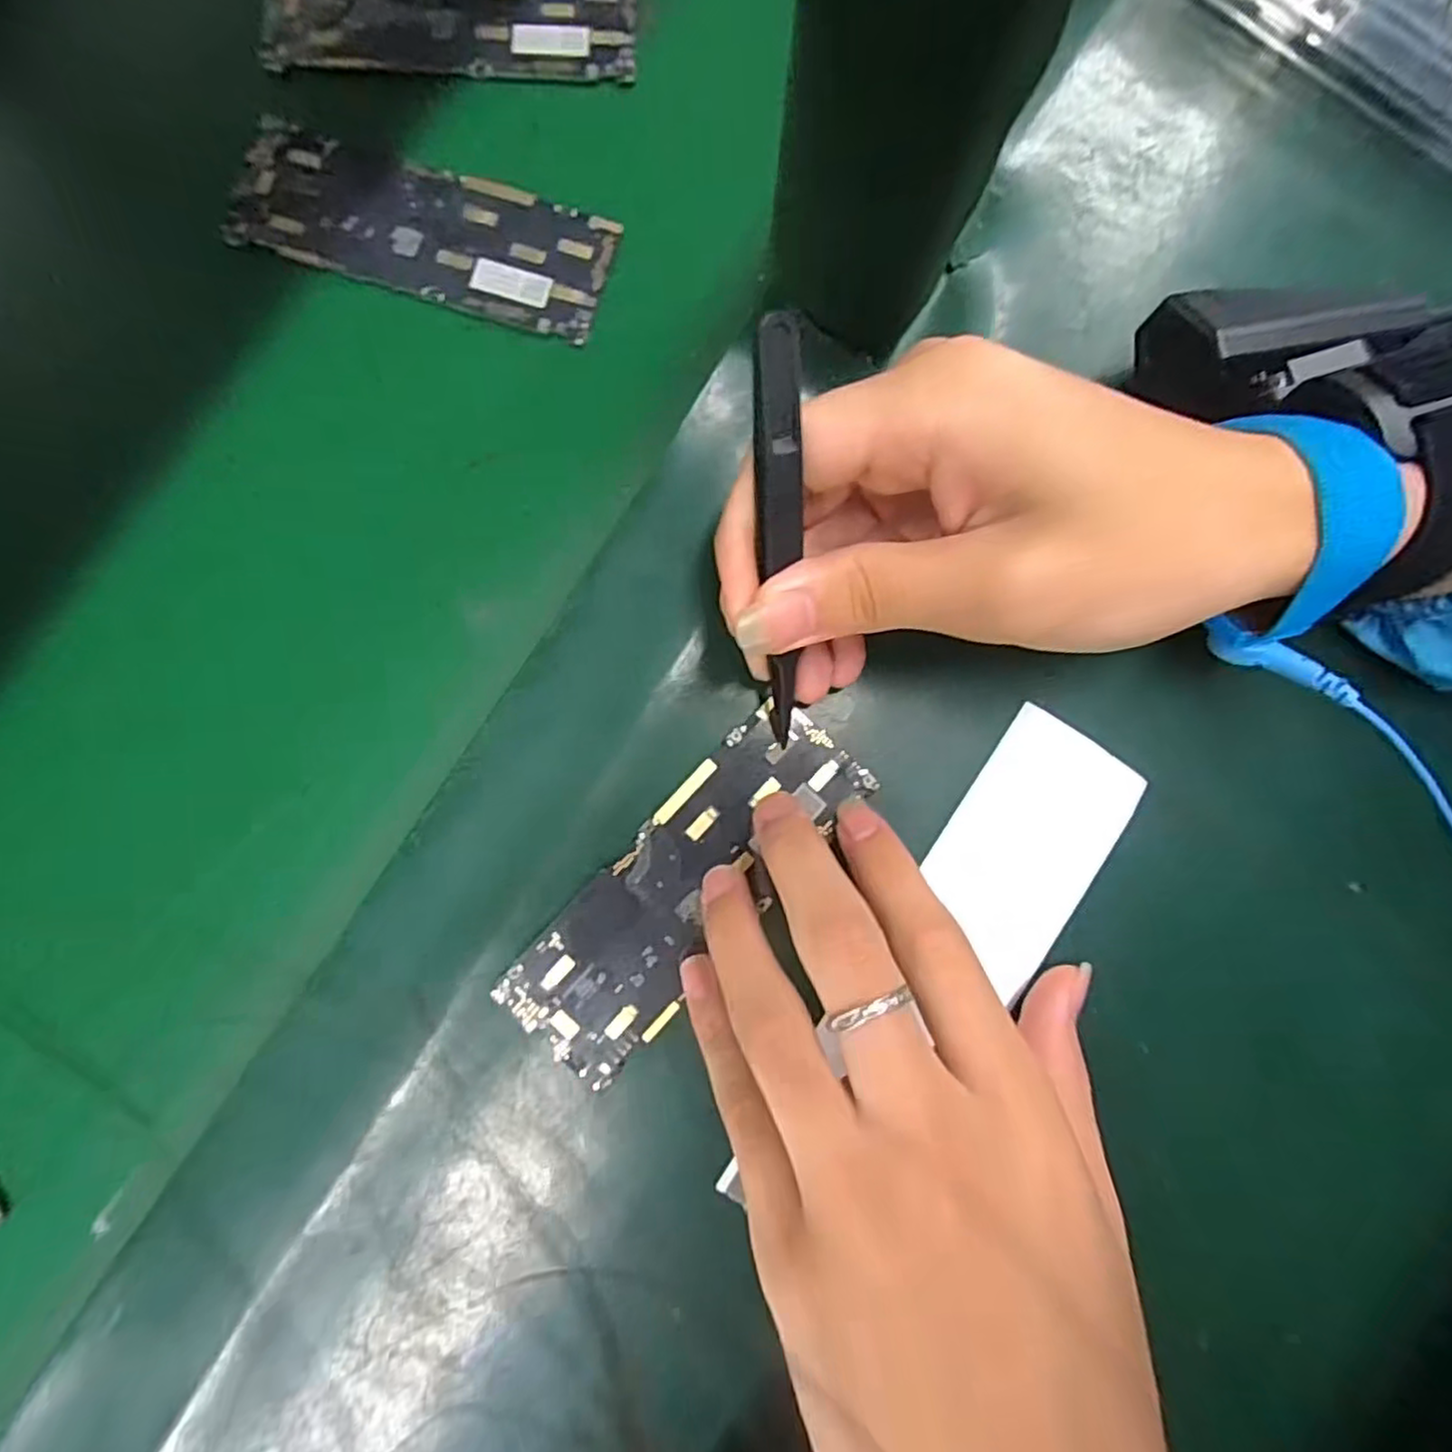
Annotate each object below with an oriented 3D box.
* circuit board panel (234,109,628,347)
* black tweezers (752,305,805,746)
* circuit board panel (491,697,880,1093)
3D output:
[{"bbox_3d":[-0.098,-0.162,0.231,0.119,0.006,0.044,16,84,0],"label":"circuit board panel"},{"bbox_3d":[0.014,-0.041,0.181,0.010,0.112,0.010,-3,41,2],"label":"black tweezers"},{"bbox_3d":[-0.012,0.048,0.213,0.043,0.006,0.123,41,85,5],"label":"circuit board panel"}]

